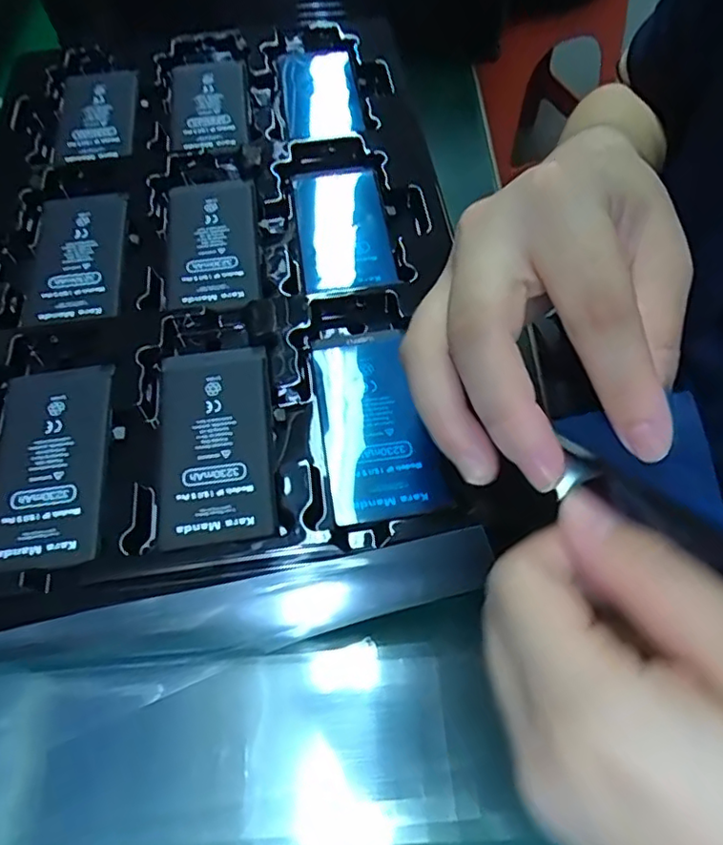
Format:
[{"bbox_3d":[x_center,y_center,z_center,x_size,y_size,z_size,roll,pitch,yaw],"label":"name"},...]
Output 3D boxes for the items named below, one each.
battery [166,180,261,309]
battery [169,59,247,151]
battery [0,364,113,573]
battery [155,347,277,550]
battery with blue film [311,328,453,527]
[{"bbox_3d":[-0.071,-0.086,0.288,0.043,0.006,0.082,-11,59,-3],"label":"battery"},{"bbox_3d":[-0.086,-0.180,0.340,0.042,0.005,0.080,-10,59,-2],"label":"battery"},{"bbox_3d":[-0.121,0.016,0.233,0.049,0.008,0.083,-8,59,-2],"label":"battery"},{"bbox_3d":[-0.057,0.006,0.234,0.044,0.004,0.083,-8,59,-1],"label":"battery"},{"bbox_3d":[0.004,-0.002,0.238,0.041,0.004,0.084,-11,59,-3],"label":"battery with blue film"}]

